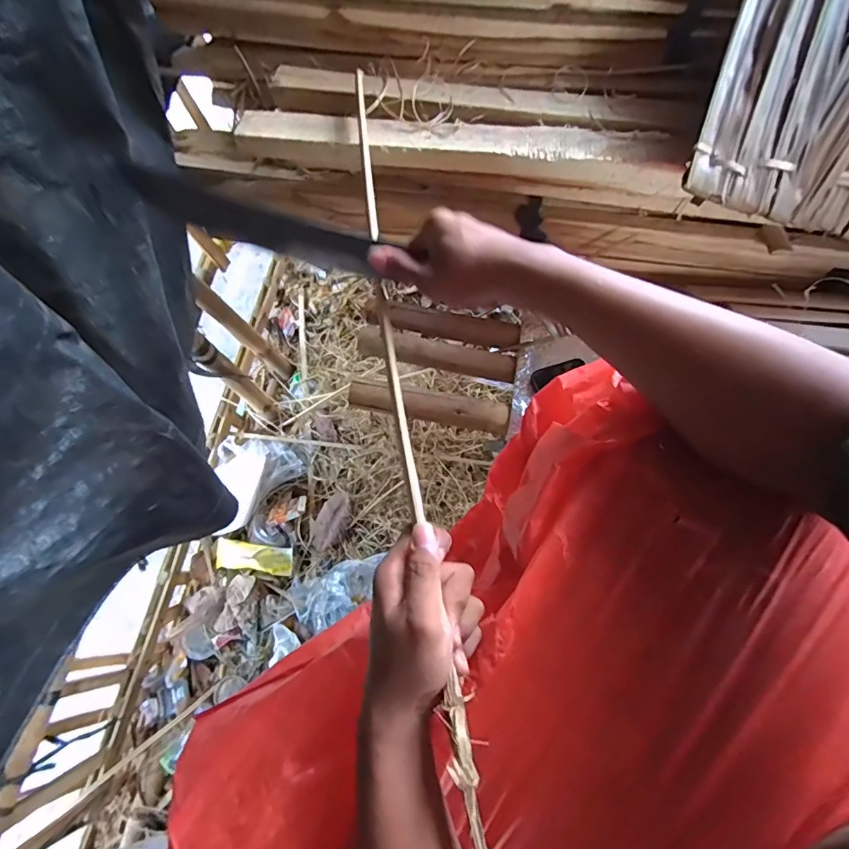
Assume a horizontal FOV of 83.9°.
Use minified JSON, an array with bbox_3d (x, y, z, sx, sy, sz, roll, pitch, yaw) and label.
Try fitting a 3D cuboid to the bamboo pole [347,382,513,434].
[{"bbox_3d":[0.006,-0.028,0.671,0.224,0.032,0.041,11,70,4],"label":"bamboo pole"}]

